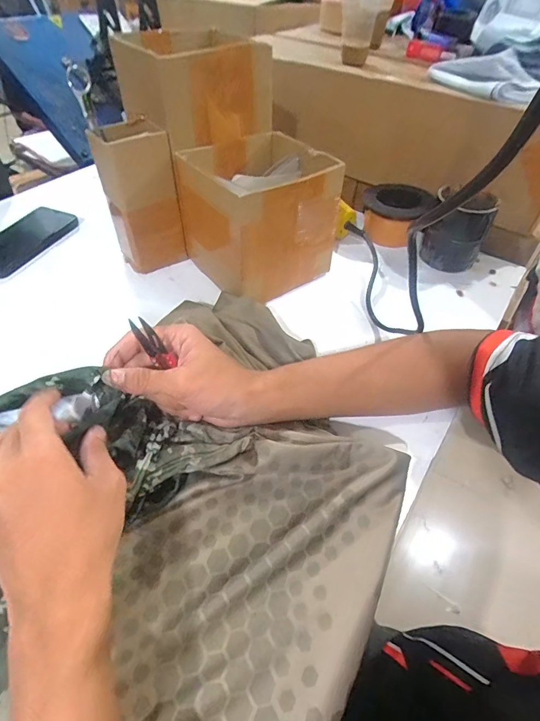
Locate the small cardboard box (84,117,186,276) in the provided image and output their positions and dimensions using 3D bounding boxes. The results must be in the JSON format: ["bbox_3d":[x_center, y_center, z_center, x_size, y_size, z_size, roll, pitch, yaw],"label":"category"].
[{"bbox_3d":[-0.172,-0.215,0.534,0.091,0.167,0.076,-16,50,-18],"label":"small cardboard box"}]

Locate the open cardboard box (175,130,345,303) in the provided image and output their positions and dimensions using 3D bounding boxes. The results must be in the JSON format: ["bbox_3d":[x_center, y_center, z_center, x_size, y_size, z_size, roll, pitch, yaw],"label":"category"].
[{"bbox_3d":[-0.014,-0.192,0.529,0.152,0.143,0.150,-30,55,-28],"label":"open cardboard box"}]

